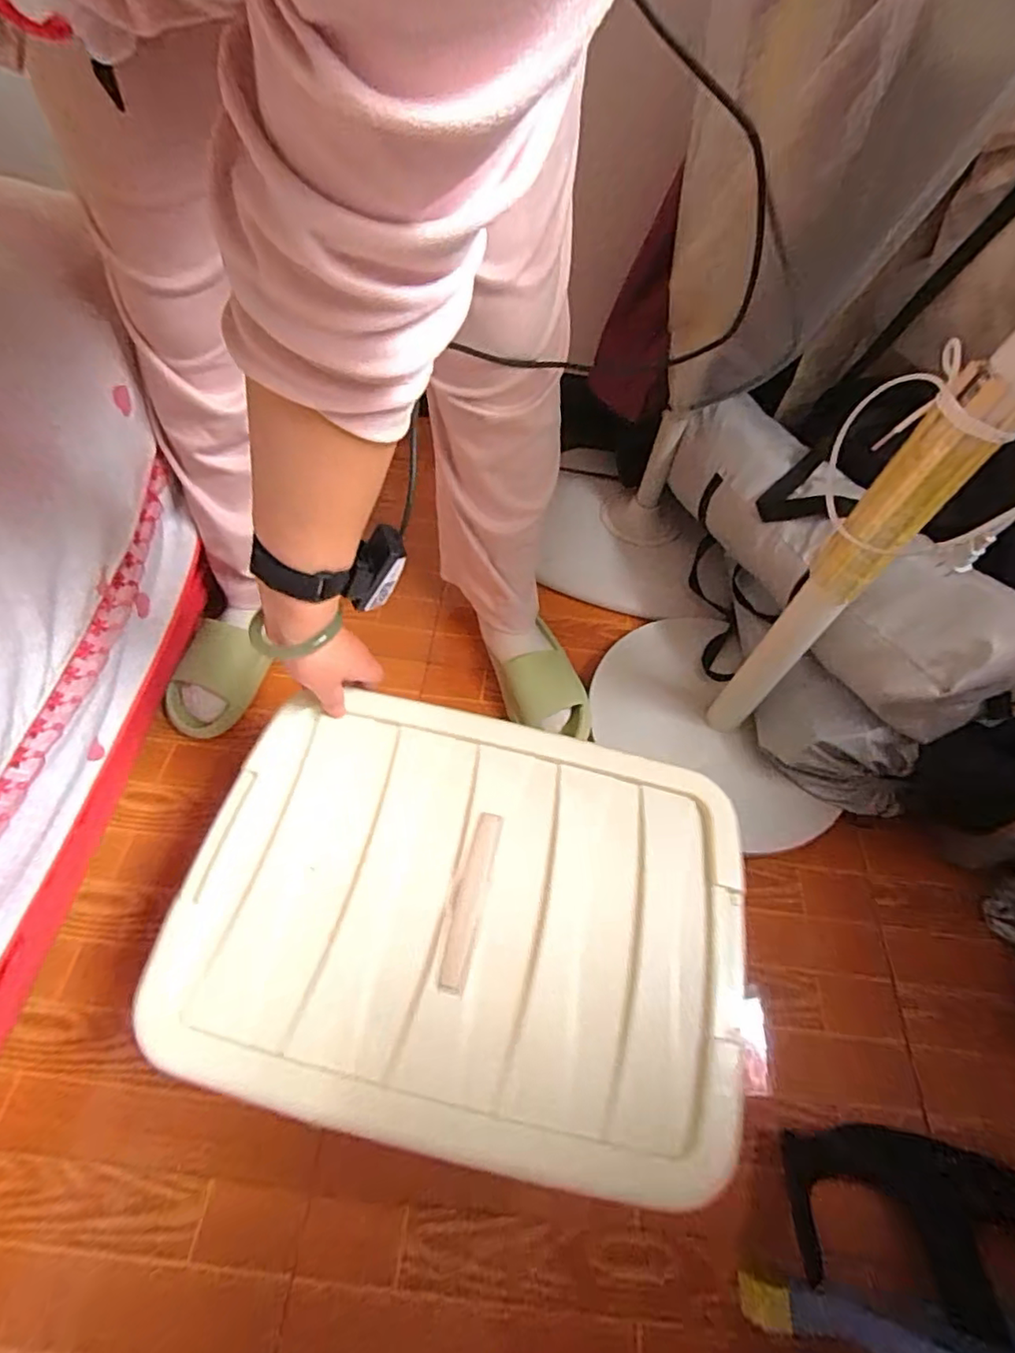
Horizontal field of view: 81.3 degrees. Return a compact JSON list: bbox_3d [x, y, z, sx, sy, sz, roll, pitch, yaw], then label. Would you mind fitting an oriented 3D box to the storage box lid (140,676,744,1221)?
[{"bbox_3d":[-0.032,0.188,0.490,0.439,0.020,0.332,11,56,3],"label":"storage box lid"}]

